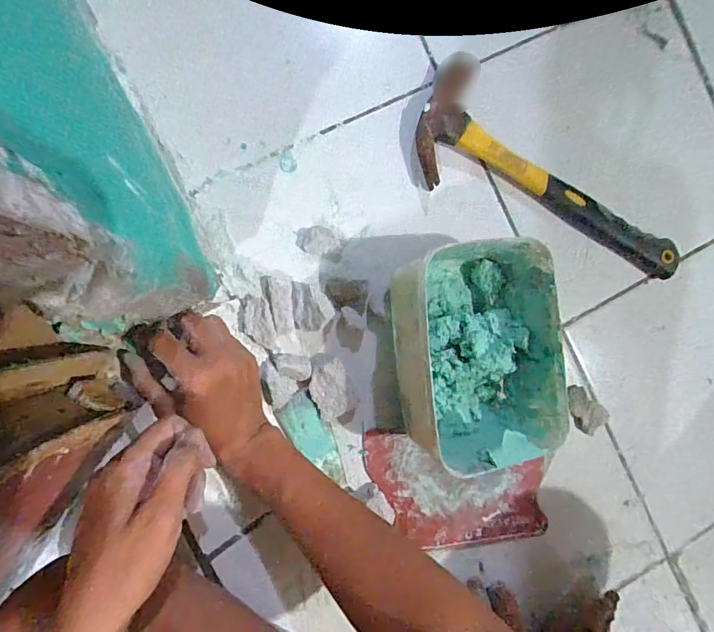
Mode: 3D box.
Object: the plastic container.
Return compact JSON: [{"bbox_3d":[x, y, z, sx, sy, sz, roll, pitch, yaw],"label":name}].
[{"bbox_3d":[0.115,0.036,0.425,0.132,0.078,0.217,-6,91,-9],"label":"plastic container"}]

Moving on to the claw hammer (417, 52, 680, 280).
[{"bbox_3d":[0.211,-0.137,0.469,0.326,0.024,0.117,29,86,-7],"label":"claw hammer"}]

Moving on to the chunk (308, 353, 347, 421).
[{"bbox_3d":[-0.028,0.071,0.431,0.034,0.023,0.064,-8,91,-8],"label":"chunk"}]

